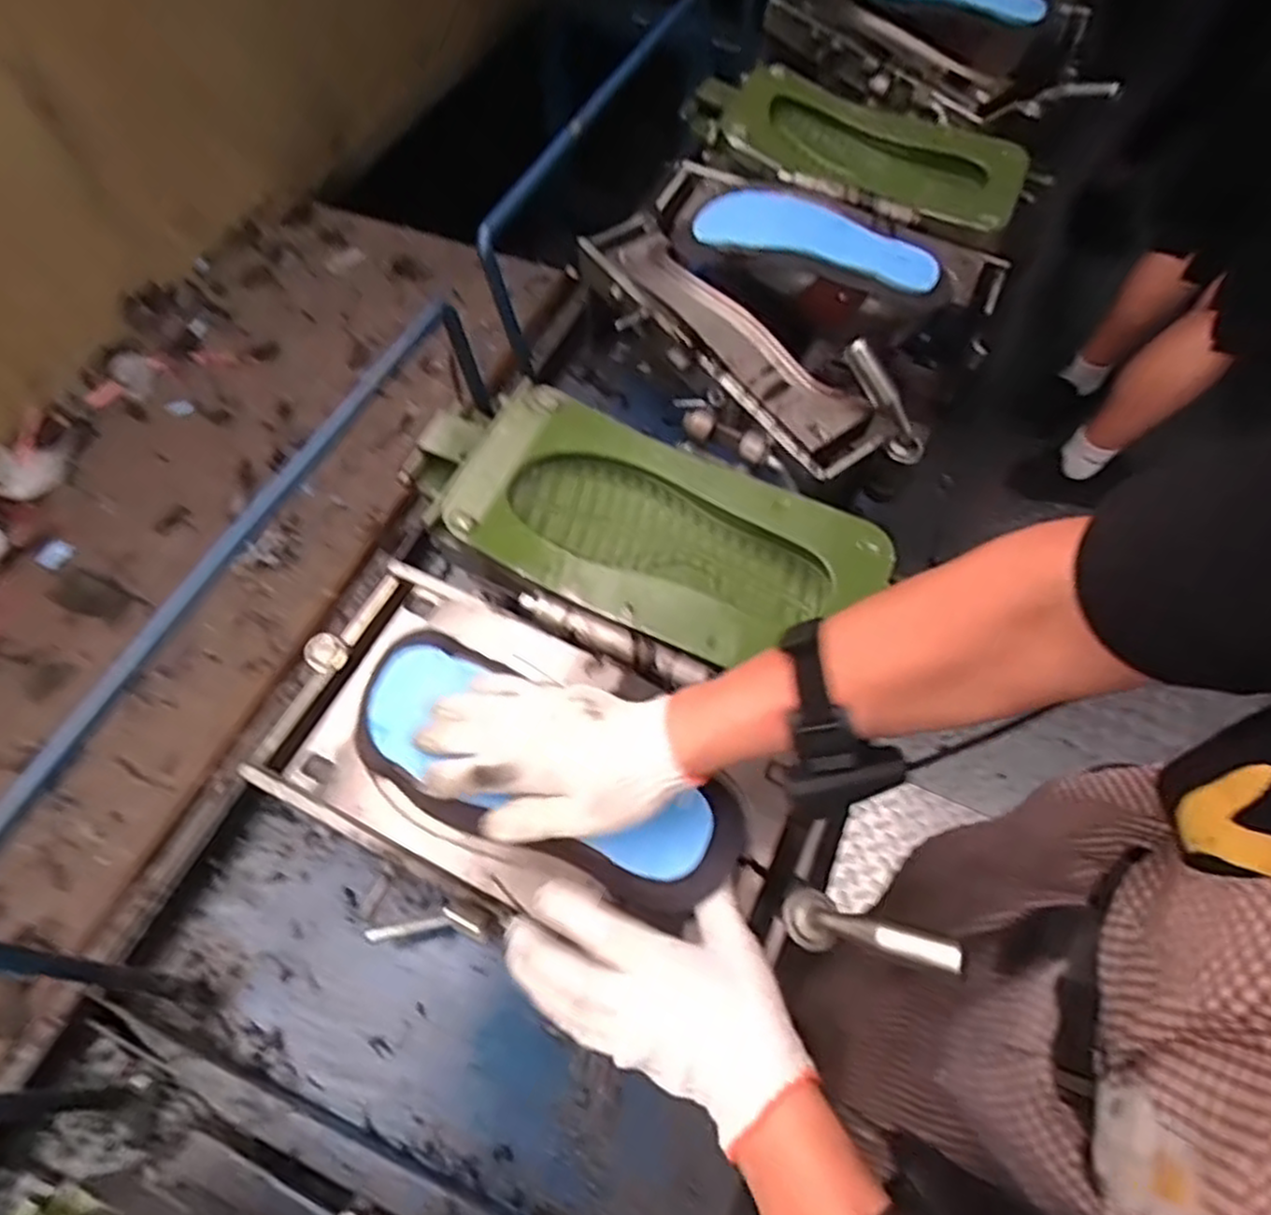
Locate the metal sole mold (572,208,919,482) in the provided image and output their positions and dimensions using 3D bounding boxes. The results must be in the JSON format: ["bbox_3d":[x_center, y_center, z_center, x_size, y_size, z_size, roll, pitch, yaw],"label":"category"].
[{"bbox_3d":[0.096,-0.269,0.706,0.110,0.072,0.402,-38,71,-17],"label":"metal sole mold"}]

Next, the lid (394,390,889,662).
[{"bbox_3d":[0.001,-0.067,0.603,0.372,0.055,0.166,24,67,10],"label":"lid"}]

